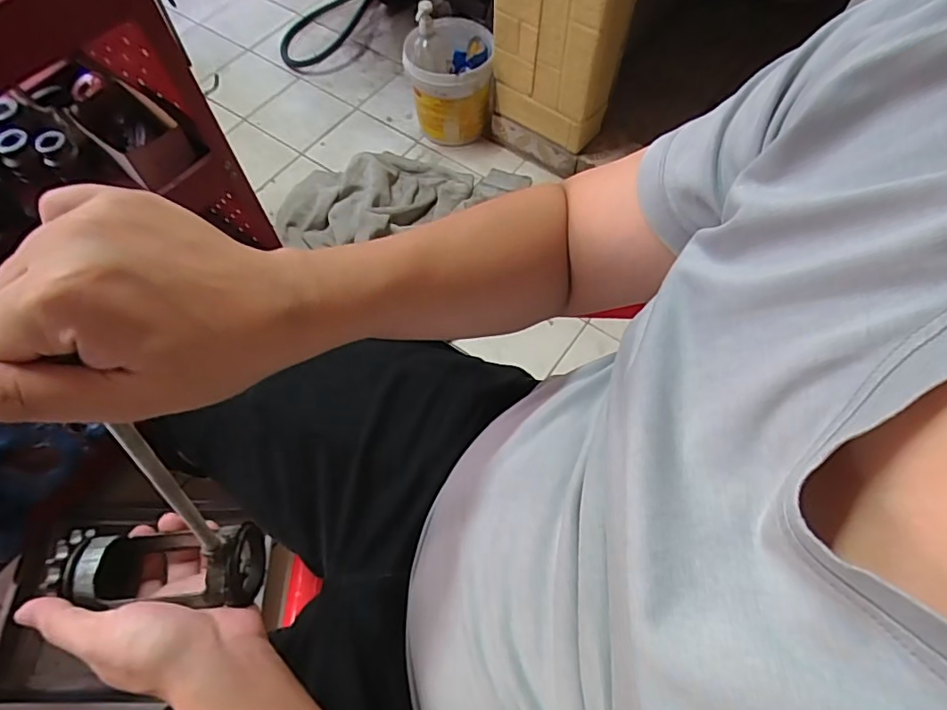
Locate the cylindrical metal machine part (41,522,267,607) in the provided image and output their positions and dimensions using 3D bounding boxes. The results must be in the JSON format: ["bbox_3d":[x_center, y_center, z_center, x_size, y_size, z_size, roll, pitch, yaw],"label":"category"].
[{"bbox_3d":[-0.189,0.128,0.335,0.108,0.051,0.043,-3,62,4],"label":"cylindrical metal machine part"}]

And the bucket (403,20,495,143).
[{"bbox_3d":[-0.052,-0.608,1.244,0.181,0.244,0.181,0,62,0],"label":"bucket"}]

